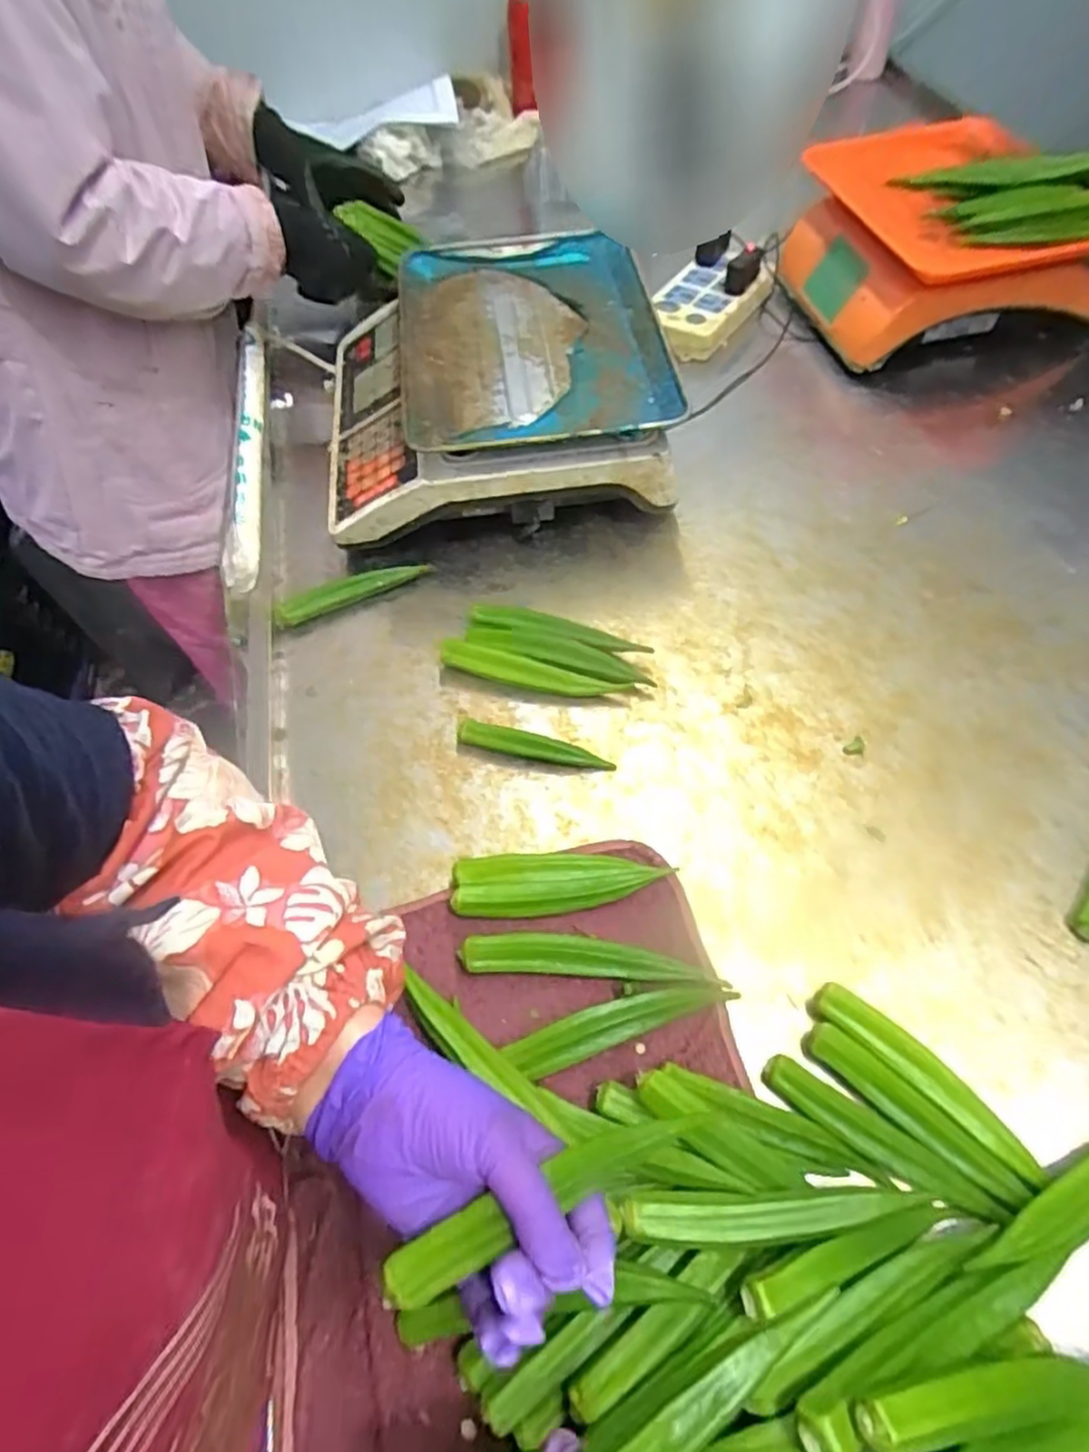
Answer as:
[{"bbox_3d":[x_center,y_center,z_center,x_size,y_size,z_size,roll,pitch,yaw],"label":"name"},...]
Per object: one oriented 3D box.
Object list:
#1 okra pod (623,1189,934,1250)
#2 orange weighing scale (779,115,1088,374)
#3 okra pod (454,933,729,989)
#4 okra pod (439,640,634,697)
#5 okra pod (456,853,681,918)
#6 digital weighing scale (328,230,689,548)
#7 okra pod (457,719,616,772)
[{"bbox_3d":[0.113,0.246,0.351,0.144,0.014,0.024,-3,60,2],"label":"okra pod"},{"bbox_3d":[0.428,-0.537,0.771,0.251,0.157,0.294,-14,60,-5],"label":"orange weighing scale"},{"bbox_3d":[0.029,0.147,0.447,0.161,0.025,0.025,2,60,4],"label":"okra pod"},{"bbox_3d":[-0.010,-0.043,0.566,0.148,0.027,0.021,12,61,10],"label":"okra pod"},{"bbox_3d":[0.009,0.105,0.475,0.139,0.027,0.041,-7,60,-1],"label":"okra pod"},{"bbox_3d":[-0.056,-0.334,0.679,0.321,0.100,0.313,-9,60,-2],"label":"digital weighing scale"},{"bbox_3d":[-0.008,0.016,0.539,0.119,0.016,0.022,12,61,10],"label":"okra pod"}]

